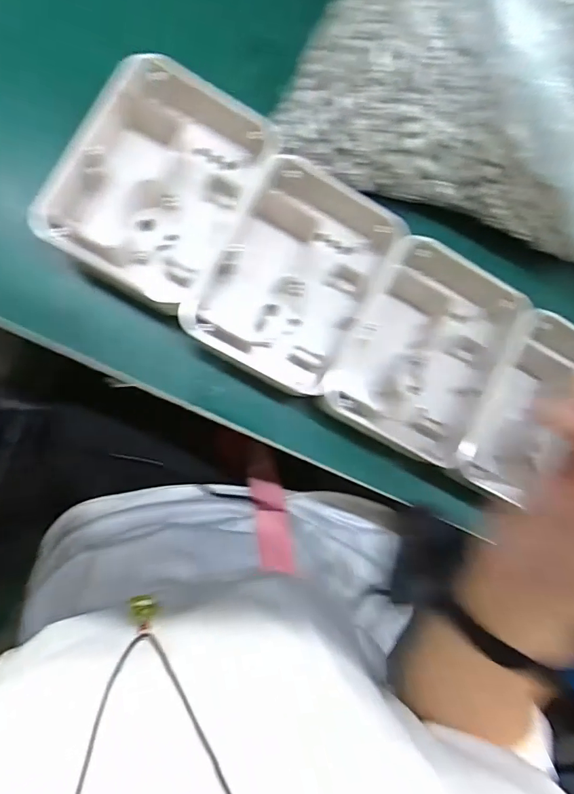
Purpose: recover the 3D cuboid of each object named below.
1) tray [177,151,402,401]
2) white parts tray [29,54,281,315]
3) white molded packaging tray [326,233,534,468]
[{"bbox_3d":[0.006,-0.078,0.305,0.102,0.043,0.142,30,84,-6],"label":"tray"},{"bbox_3d":[-0.078,-0.131,0.291,0.100,0.040,0.131,26,85,-6],"label":"white parts tray"},{"bbox_3d":[0.093,-0.033,0.312,0.102,0.031,0.129,25,85,-6],"label":"white molded packaging tray"}]

